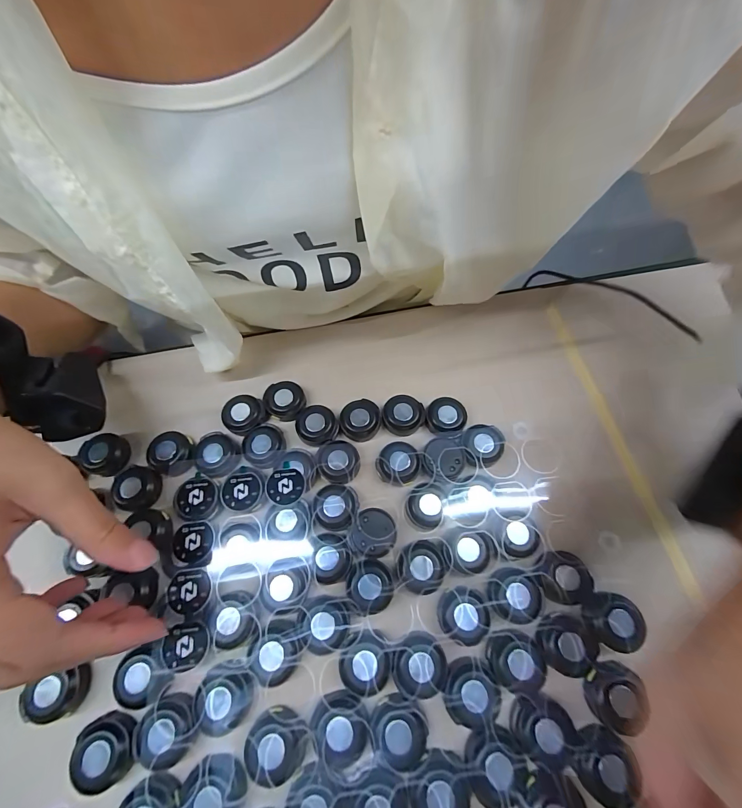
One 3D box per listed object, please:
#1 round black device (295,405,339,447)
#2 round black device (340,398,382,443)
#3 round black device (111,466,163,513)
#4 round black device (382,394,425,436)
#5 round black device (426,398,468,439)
[{"bbox_3d":[-0.038,0.017,0.252,0.029,0.012,0.027,0,66,1],"label":"round black device"},{"bbox_3d":[-0.008,0.013,0.254,0.028,0.015,0.026,0,66,1],"label":"round black device"},{"bbox_3d":[-0.156,0.057,0.232,0.025,0.013,0.027,0,66,1],"label":"round black device"},{"bbox_3d":[0.024,0.009,0.256,0.030,0.012,0.027,3,66,2],"label":"round black device"},{"bbox_3d":[0.055,0.011,0.253,0.028,0.011,0.029,0,66,1],"label":"round black device"}]

